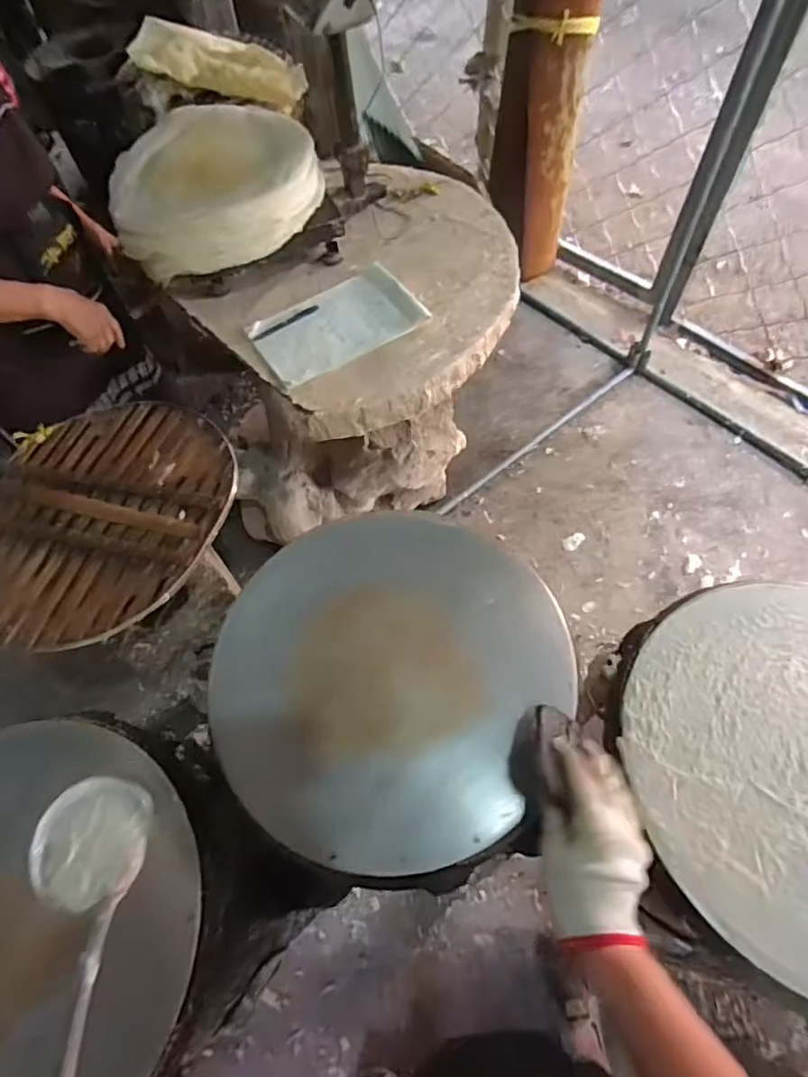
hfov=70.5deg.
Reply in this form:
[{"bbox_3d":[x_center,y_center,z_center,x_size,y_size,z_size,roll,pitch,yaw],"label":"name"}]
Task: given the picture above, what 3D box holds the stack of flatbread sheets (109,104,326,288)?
[{"bbox_3d":[-0.366,-0.684,1.081,0.373,0.097,0.386,-24,61,-10],"label":"stack of flatbread sheets"}]

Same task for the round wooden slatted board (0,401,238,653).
[{"bbox_3d":[-0.427,-0.037,0.788,0.365,0.046,0.378,-2,60,3],"label":"round wooden slatted board"}]

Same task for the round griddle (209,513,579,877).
[{"bbox_3d":[-0.023,0.139,0.626,0.365,0.025,0.363,-2,60,3],"label":"round griddle"}]

